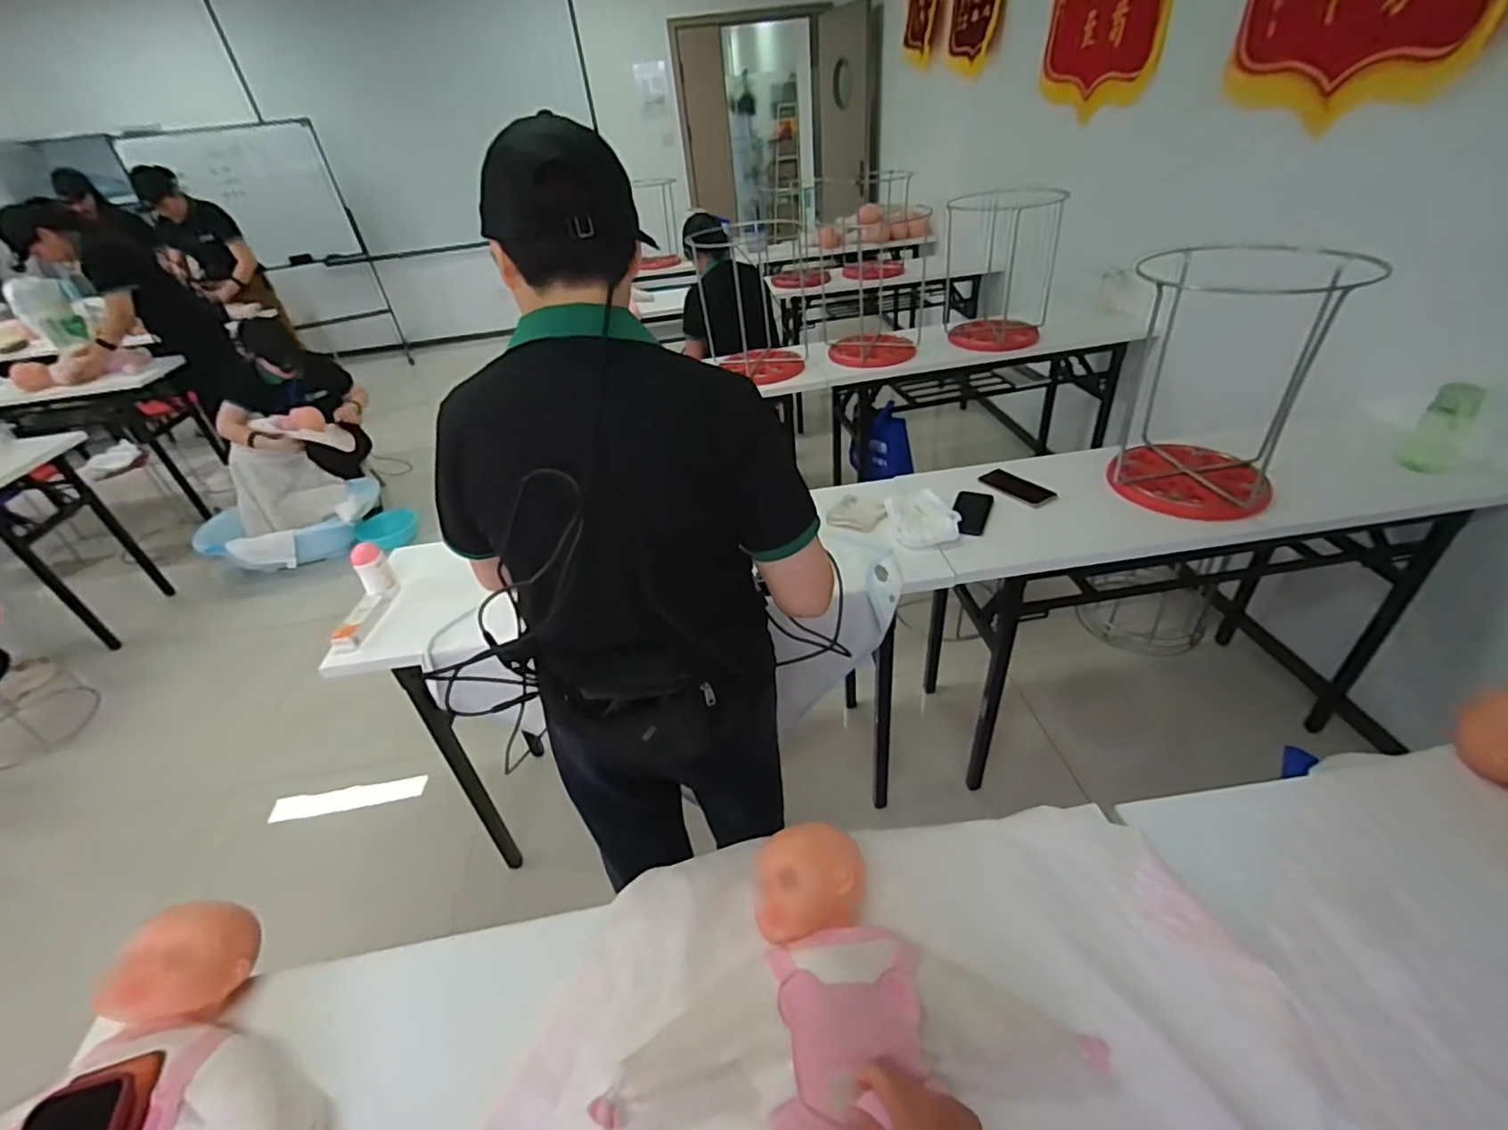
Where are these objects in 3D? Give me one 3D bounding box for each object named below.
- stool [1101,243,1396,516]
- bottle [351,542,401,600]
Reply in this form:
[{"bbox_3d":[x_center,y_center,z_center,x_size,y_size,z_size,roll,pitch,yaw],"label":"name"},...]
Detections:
[{"bbox_3d":[1.024,-0.415,1.407,0.359,0.499,0.409,18,43,29],"label":"stool"},{"bbox_3d":[-0.783,0.010,1.309,0.059,0.119,0.060,-27,41,-26],"label":"bottle"}]

